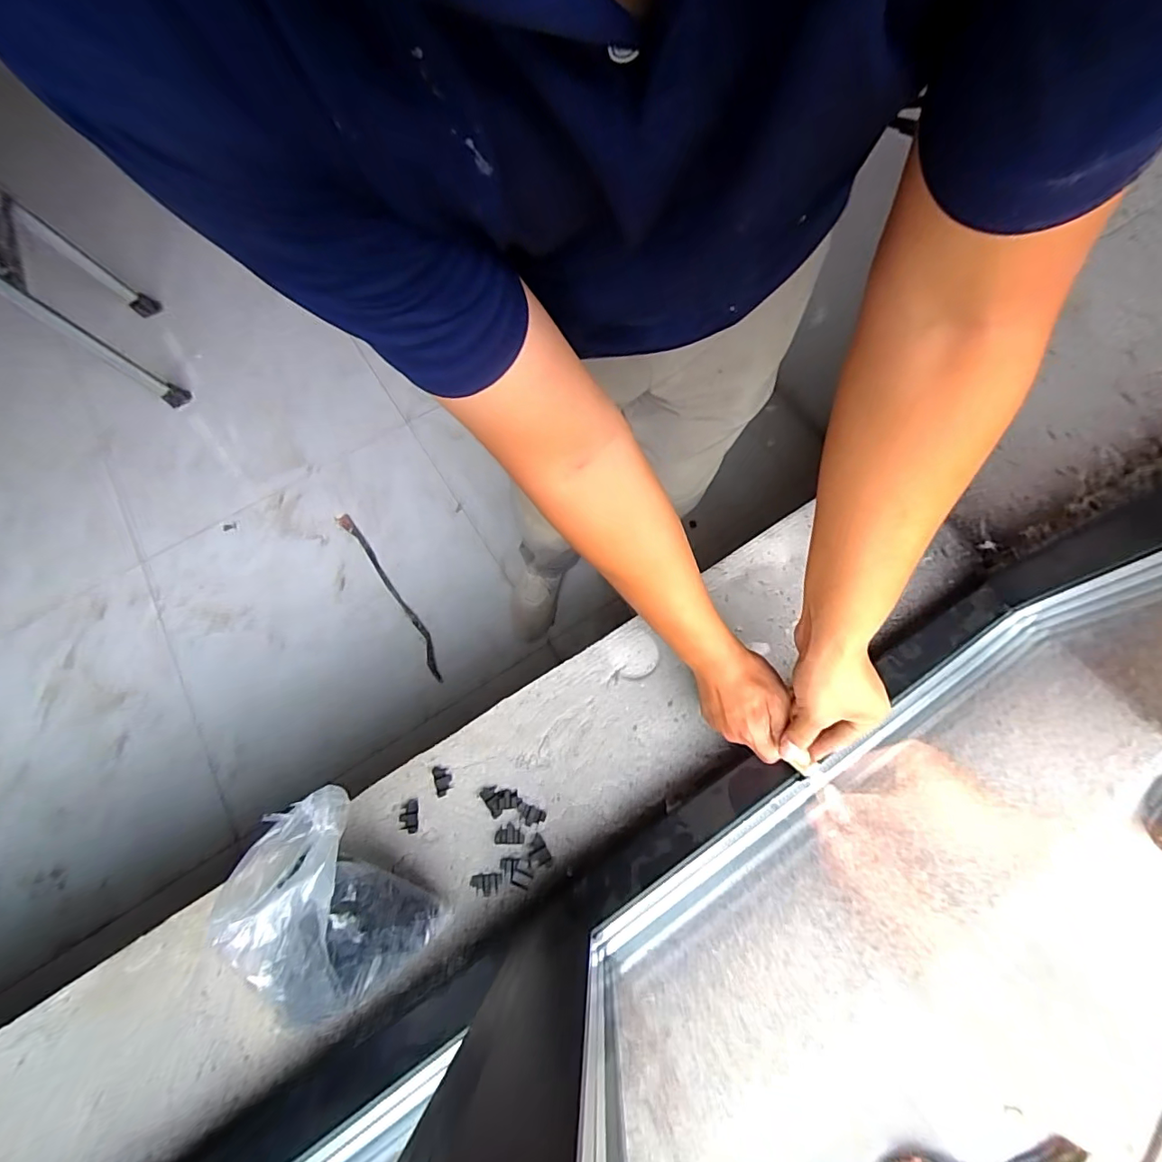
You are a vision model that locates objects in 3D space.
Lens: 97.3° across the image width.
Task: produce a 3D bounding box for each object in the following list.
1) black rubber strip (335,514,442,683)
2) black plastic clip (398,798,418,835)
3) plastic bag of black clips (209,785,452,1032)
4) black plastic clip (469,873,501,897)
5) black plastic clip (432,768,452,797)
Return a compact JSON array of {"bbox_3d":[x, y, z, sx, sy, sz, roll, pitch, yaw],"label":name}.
[{"bbox_3d":[-0.495,0.025,1.326,0.043,0.017,0.556,-35,72,-11],"label":"black rubber strip"},{"bbox_3d":[-0.190,0.259,0.562,0.020,0.004,0.034,-8,68,-1],"label":"black plastic clip"},{"bbox_3d":[-0.241,0.299,0.463,0.161,0.157,0.169,-32,71,-10],"label":"plastic bag of black clips"},{"bbox_3d":[-0.100,0.316,0.531,0.032,0.004,0.020,-6,68,0],"label":"black plastic clip"},{"bbox_3d":[-0.156,0.224,0.574,0.019,0.004,0.031,-20,69,-6],"label":"black plastic clip"}]

